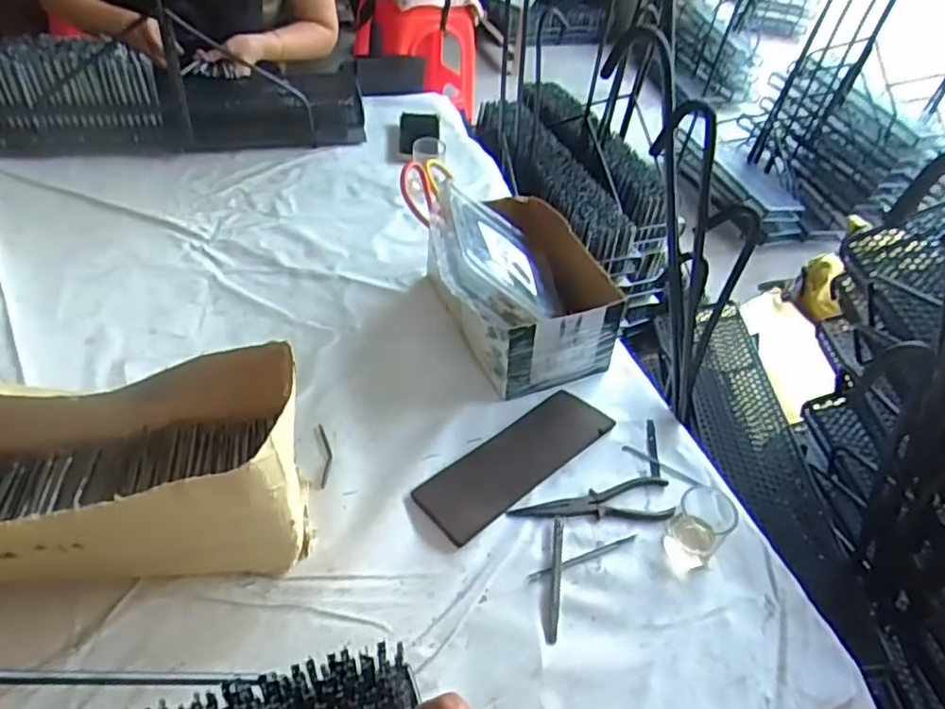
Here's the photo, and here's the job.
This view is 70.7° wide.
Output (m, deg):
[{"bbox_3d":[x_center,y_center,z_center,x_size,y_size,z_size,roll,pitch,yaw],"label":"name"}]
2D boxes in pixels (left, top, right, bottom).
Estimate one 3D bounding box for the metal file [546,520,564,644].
[{"bbox_3d":[0.086,0.226,0.678,0.013,0.005,0.133,10,44,2],"label":"metal file"}]

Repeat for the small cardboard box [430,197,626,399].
[{"bbox_3d":[0.048,-0.101,0.928,0.219,0.120,0.305,-10,46,-18],"label":"small cardboard box"}]

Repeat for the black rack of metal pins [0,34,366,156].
[{"bbox_3d":[-0.515,-0.465,1.186,0.630,0.172,0.155,-8,46,-16],"label":"black rack of metal pins"}]

